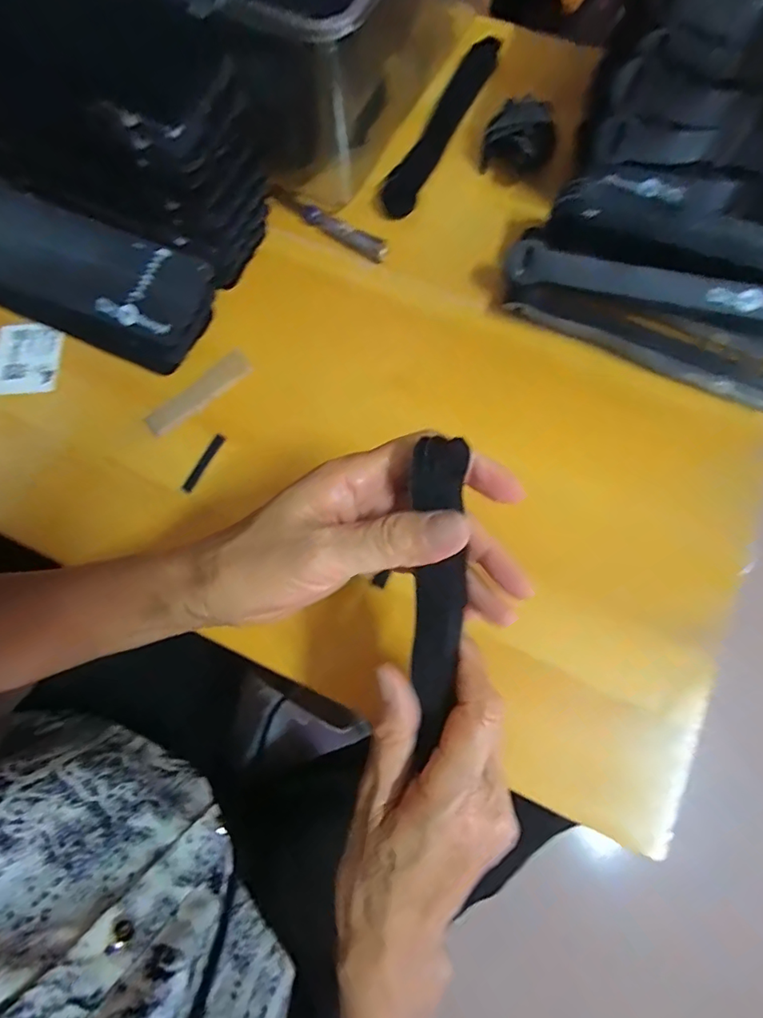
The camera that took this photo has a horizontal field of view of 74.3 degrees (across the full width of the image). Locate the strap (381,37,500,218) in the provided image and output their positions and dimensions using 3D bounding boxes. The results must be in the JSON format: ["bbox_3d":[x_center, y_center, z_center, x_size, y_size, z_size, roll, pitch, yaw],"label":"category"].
[{"bbox_3d":[0.053,-0.328,0.429,0.027,0.009,0.203,25,77,7],"label":"strap"}]

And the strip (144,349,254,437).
[{"bbox_3d":[-0.132,-0.083,0.364,0.083,0.004,0.021,-39,79,-9],"label":"strip"}]

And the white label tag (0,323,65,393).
[{"bbox_3d":[-0.267,-0.114,0.379,0.050,0.004,0.056,0,76,-3],"label":"white label tag"}]

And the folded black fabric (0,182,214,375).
[{"bbox_3d":[-0.224,-0.175,0.372,0.207,0.032,0.088,24,77,6],"label":"folded black fabric"}]

